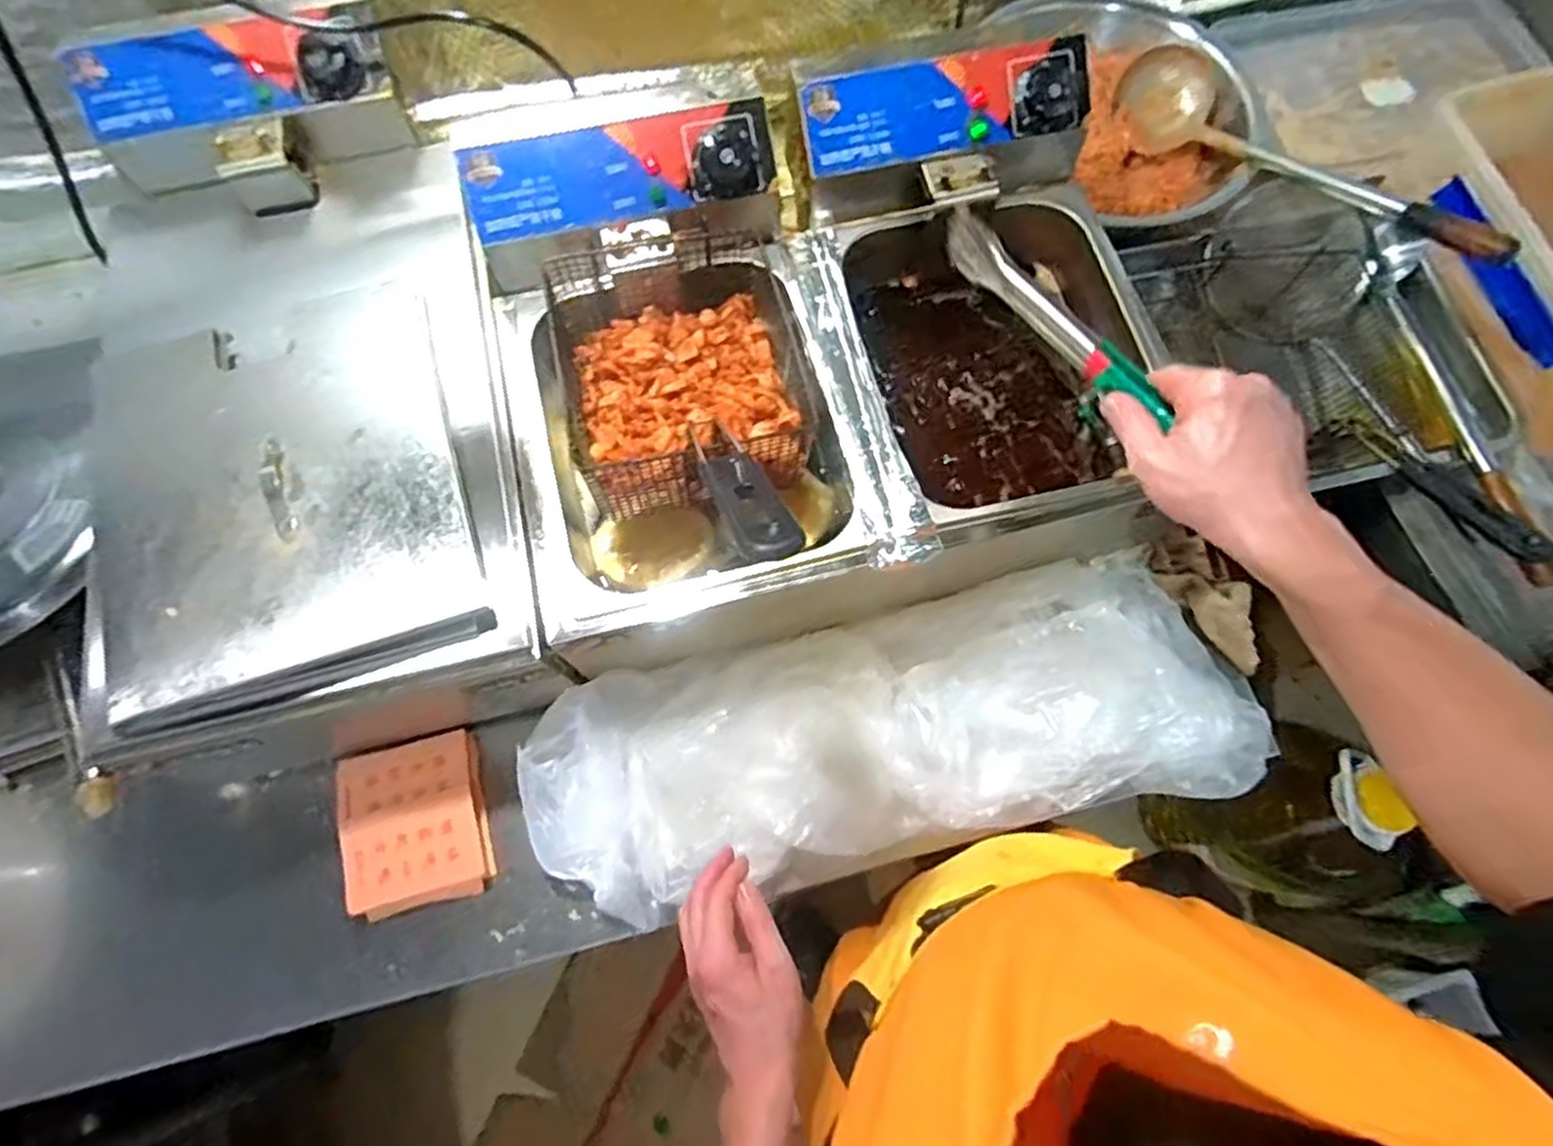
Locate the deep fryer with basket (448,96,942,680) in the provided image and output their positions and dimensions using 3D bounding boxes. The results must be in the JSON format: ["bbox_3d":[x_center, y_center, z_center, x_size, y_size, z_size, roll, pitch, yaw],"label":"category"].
[{"bbox_3d":[-0.092,-0.174,0.697,0.307,0.223,0.437,-15,71,-5],"label":"deep fryer with basket"}]

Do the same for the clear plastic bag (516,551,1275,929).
[{"bbox_3d":[0.115,0.144,0.709,0.691,0.079,0.236,-12,71,-3],"label":"clear plastic bag"}]

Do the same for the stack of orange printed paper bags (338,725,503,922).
[{"bbox_3d":[-0.346,0.239,0.719,0.126,0.034,0.151,-15,71,-5],"label":"stack of orange printed paper bags"}]

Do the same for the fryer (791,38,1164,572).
[{"bbox_3d":[0.205,-0.243,0.738,0.272,0.248,0.428,-16,71,-5],"label":"fryer"}]

